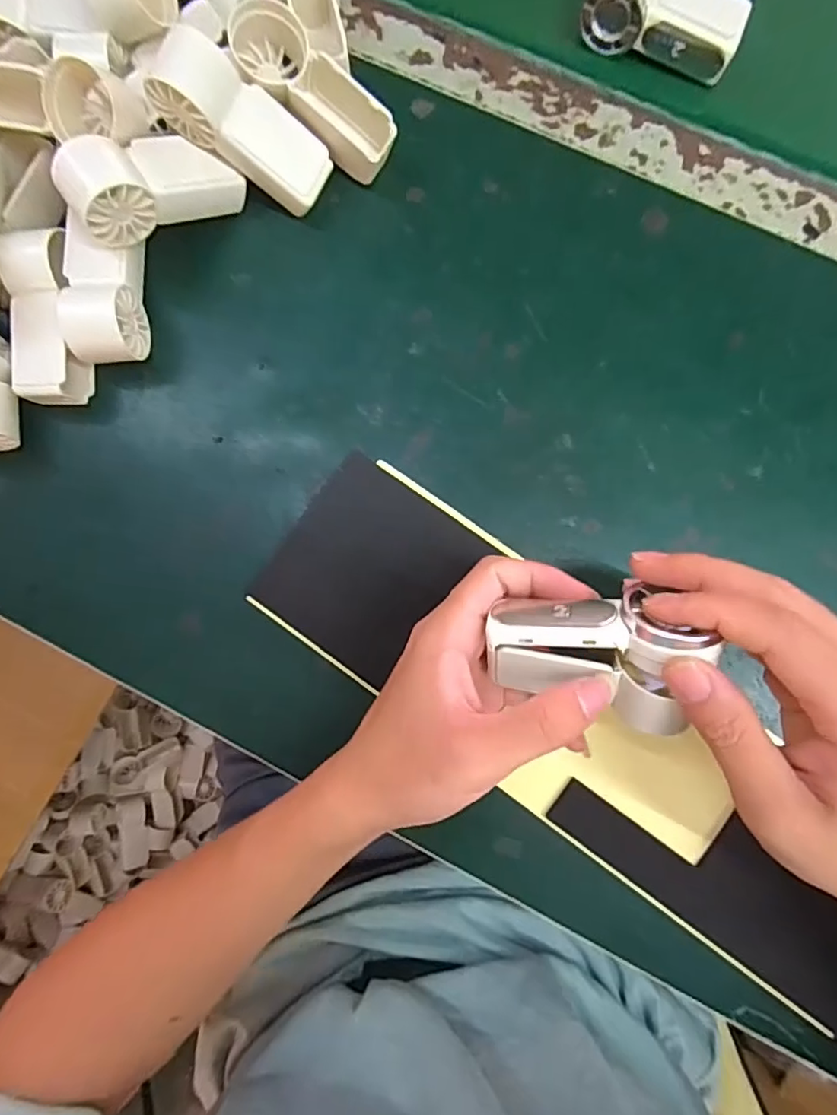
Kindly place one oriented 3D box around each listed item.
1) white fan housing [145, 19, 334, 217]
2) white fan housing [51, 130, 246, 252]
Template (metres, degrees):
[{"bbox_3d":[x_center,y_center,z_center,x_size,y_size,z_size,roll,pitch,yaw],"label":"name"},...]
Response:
[{"bbox_3d":[-0.096,-0.232,0.305,0.092,0.028,0.040,26,84,-30],"label":"white fan housing"},{"bbox_3d":[-0.146,-0.204,0.310,0.092,0.032,0.039,-27,83,-28],"label":"white fan housing"}]

